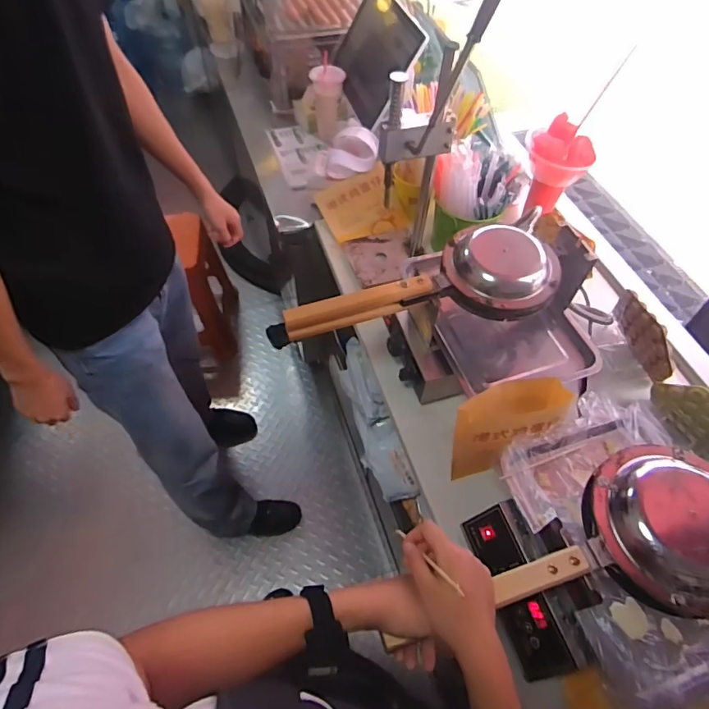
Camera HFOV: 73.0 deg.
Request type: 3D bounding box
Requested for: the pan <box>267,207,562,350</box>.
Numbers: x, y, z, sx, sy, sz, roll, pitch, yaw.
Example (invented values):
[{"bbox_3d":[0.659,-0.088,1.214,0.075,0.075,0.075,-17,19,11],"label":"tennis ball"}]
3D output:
[{"bbox_3d":[0.116,-0.099,0.783,0.472,0.093,0.172,-15,57,-12],"label":"pan"}]

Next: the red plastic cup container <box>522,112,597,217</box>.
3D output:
[{"bbox_3d":[0.438,-0.407,1.069,0.114,0.177,0.111,-18,58,-15],"label":"red plastic cup container"}]

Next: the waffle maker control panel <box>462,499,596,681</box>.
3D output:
[{"bbox_3d":[0.238,0.327,0.677,0.021,0.106,0.215,12,46,-43],"label":"waffle maker control panel"}]

